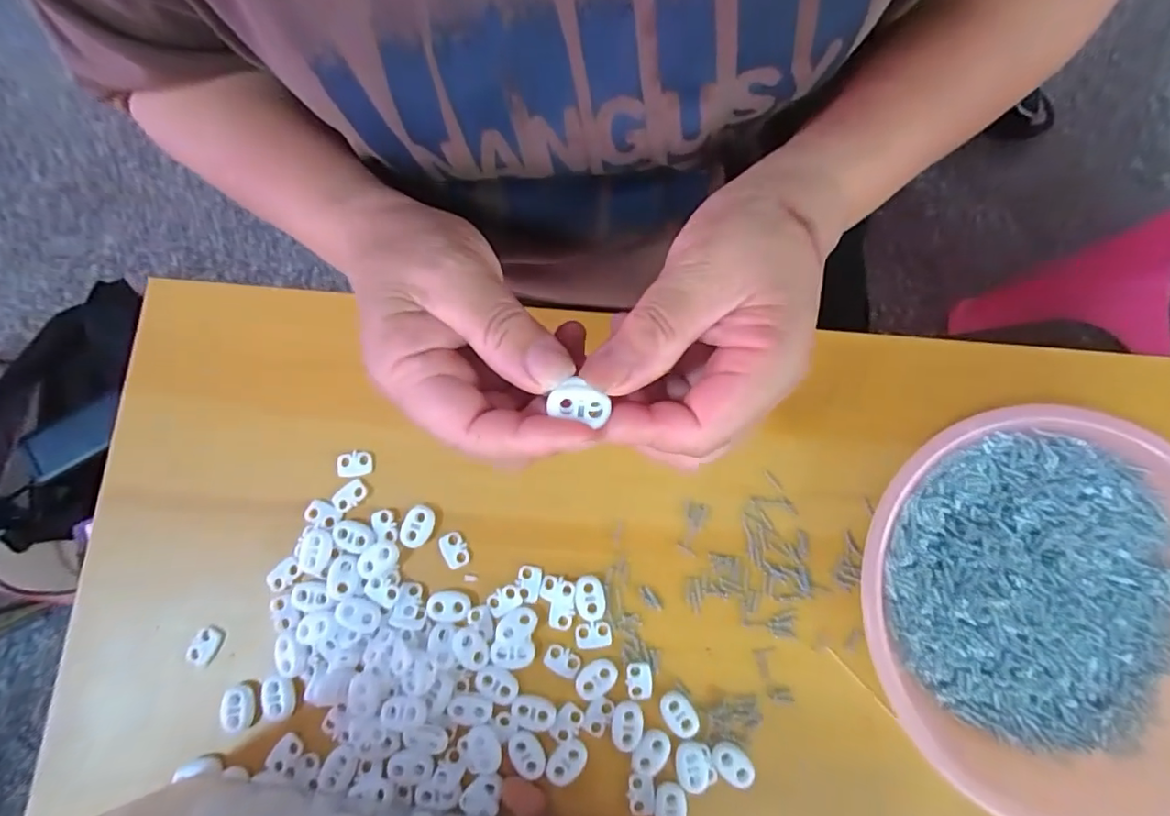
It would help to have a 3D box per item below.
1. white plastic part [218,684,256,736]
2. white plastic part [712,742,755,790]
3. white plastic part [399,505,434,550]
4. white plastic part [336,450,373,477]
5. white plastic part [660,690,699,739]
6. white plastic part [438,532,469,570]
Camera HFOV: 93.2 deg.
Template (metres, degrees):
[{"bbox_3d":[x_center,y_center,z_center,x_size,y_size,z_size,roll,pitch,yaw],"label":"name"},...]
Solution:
[{"bbox_3d":[-0.174,0.150,0.276,0.013,0.008,0.022,-5,79,-2],"label":"white plastic part"},{"bbox_3d":[0.073,0.175,0.272,0.022,0.005,0.015,37,81,5],"label":"white plastic part"},{"bbox_3d":[-0.088,0.063,0.292,0.015,0.005,0.022,26,80,4],"label":"white plastic part"},{"bbox_3d":[-0.125,0.030,0.300,0.018,0.004,0.013,-10,80,-3],"label":"white plastic part"},{"bbox_3d":[0.047,0.154,0.276,0.014,0.004,0.023,-34,82,-7],"label":"white plastic part"},{"bbox_3d":[-0.069,0.075,0.292,0.013,0.004,0.018,-33,82,-7],"label":"white plastic part"}]

